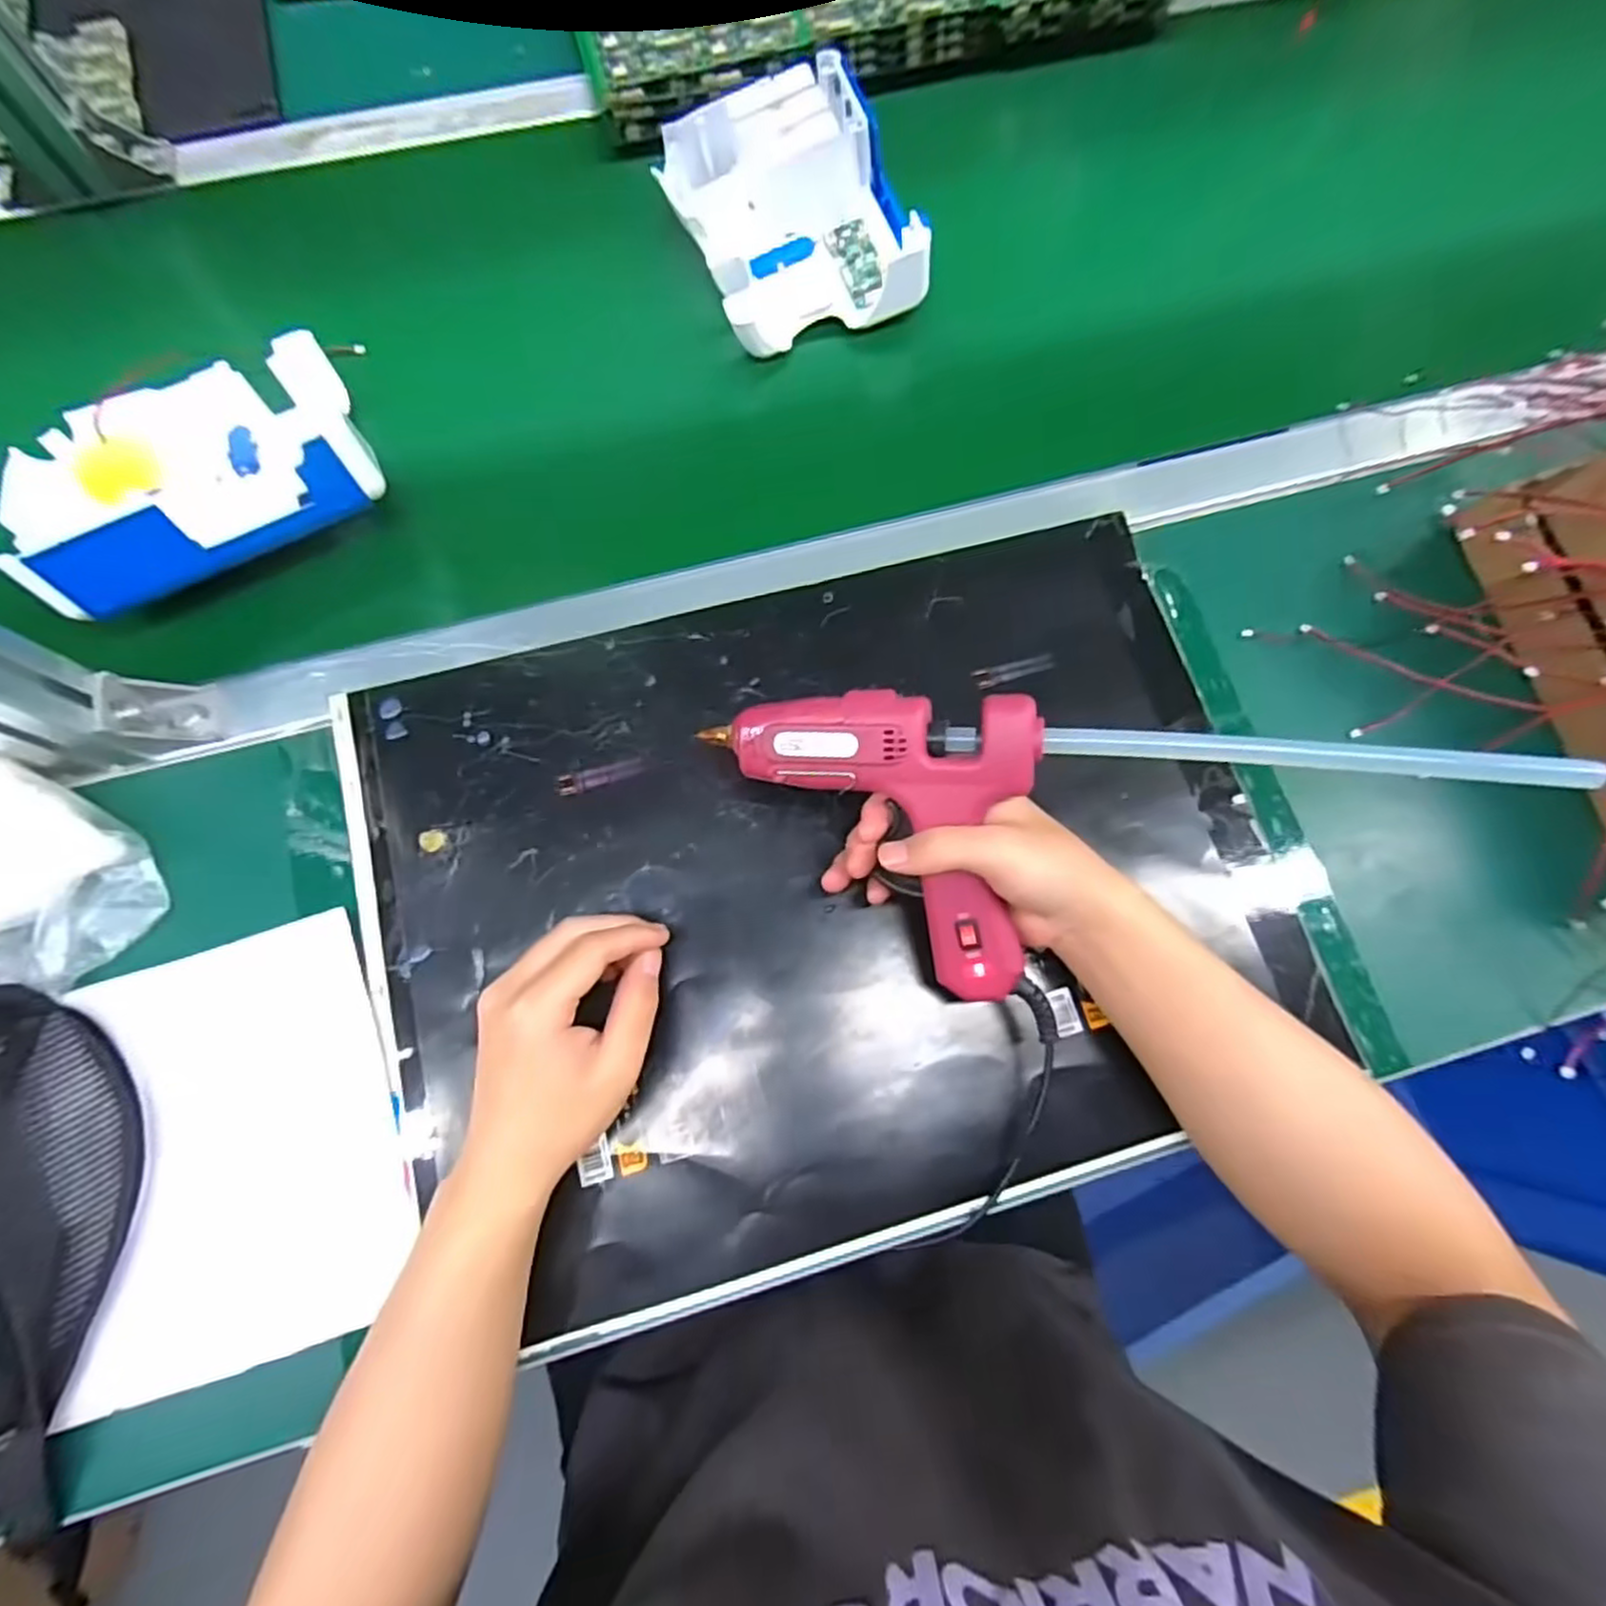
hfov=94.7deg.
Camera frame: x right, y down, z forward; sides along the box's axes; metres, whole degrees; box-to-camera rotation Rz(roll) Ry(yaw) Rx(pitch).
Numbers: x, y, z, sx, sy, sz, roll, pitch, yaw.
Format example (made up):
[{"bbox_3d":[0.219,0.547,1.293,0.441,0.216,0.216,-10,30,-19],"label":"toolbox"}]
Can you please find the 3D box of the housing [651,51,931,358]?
[{"bbox_3d":[-0.005,-0.401,0.495,0.141,0.058,0.182,-22,76,-7],"label":"housing"}]

